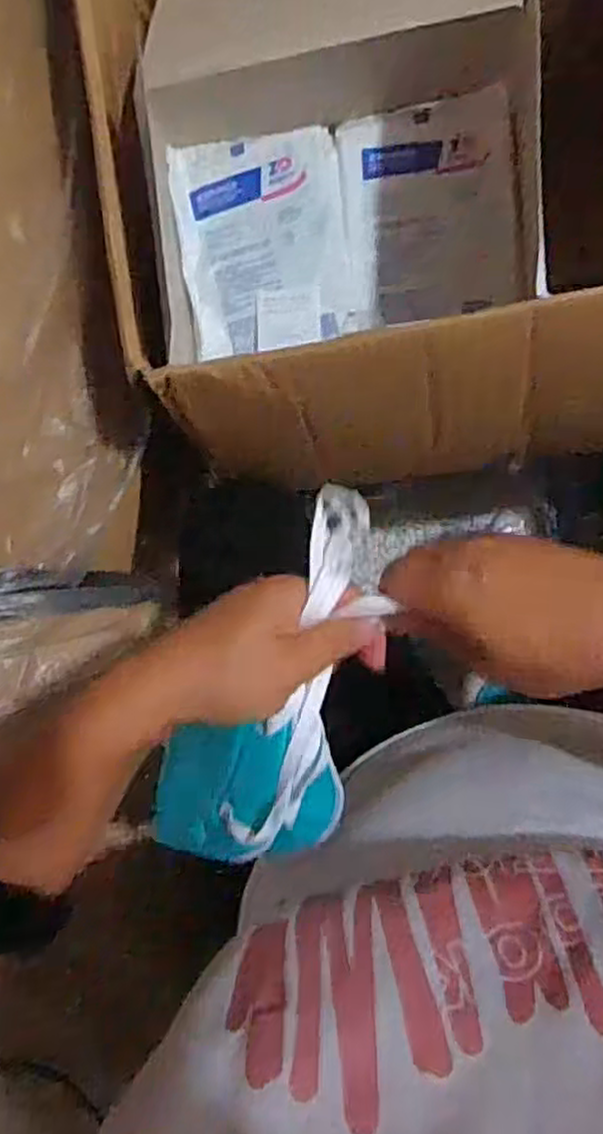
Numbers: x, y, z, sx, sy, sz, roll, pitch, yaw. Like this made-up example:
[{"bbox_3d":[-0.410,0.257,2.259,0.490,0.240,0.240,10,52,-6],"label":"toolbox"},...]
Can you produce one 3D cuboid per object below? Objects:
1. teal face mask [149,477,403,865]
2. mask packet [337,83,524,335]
[{"bbox_3d":[-0.012,0.055,0.372,0.096,0.082,0.186,17,76,8],"label":"teal face mask"},{"bbox_3d":[0.097,-0.273,0.570,0.132,0.032,0.156,-7,88,8],"label":"mask packet"}]

